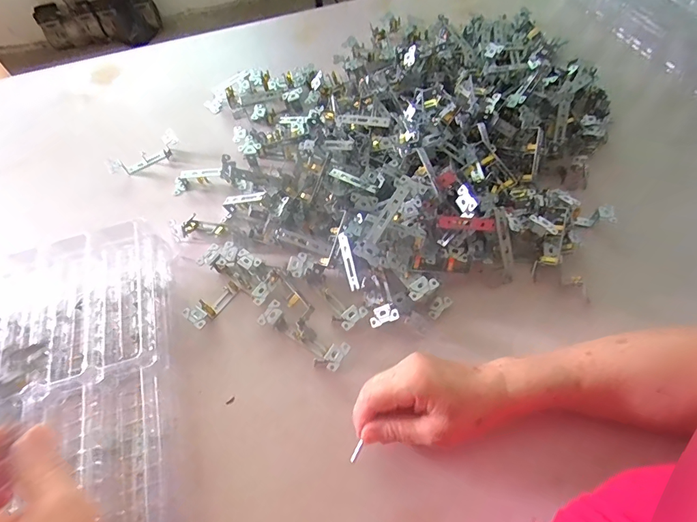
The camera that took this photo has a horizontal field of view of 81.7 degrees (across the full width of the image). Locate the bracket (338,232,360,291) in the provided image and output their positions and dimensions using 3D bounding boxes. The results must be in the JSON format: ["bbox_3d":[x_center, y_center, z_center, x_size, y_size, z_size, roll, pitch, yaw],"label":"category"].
[{"bbox_3d":[-0.001,0.000,0.454,0.004,0.016,0.066,-4,76,-40],"label":"bracket"}]

